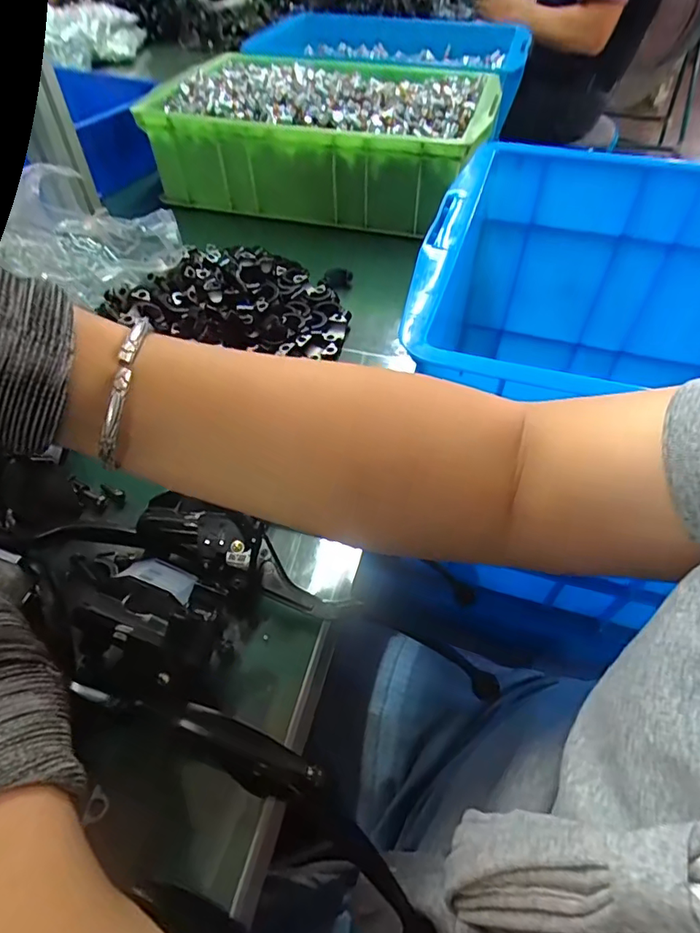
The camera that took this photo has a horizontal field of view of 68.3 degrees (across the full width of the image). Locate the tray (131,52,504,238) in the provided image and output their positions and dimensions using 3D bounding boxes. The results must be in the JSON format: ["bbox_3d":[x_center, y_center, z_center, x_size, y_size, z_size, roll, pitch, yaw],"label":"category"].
[{"bbox_3d":[-0.027,-0.412,0.638,0.378,0.107,0.212,12,51,12],"label":"tray"}]

